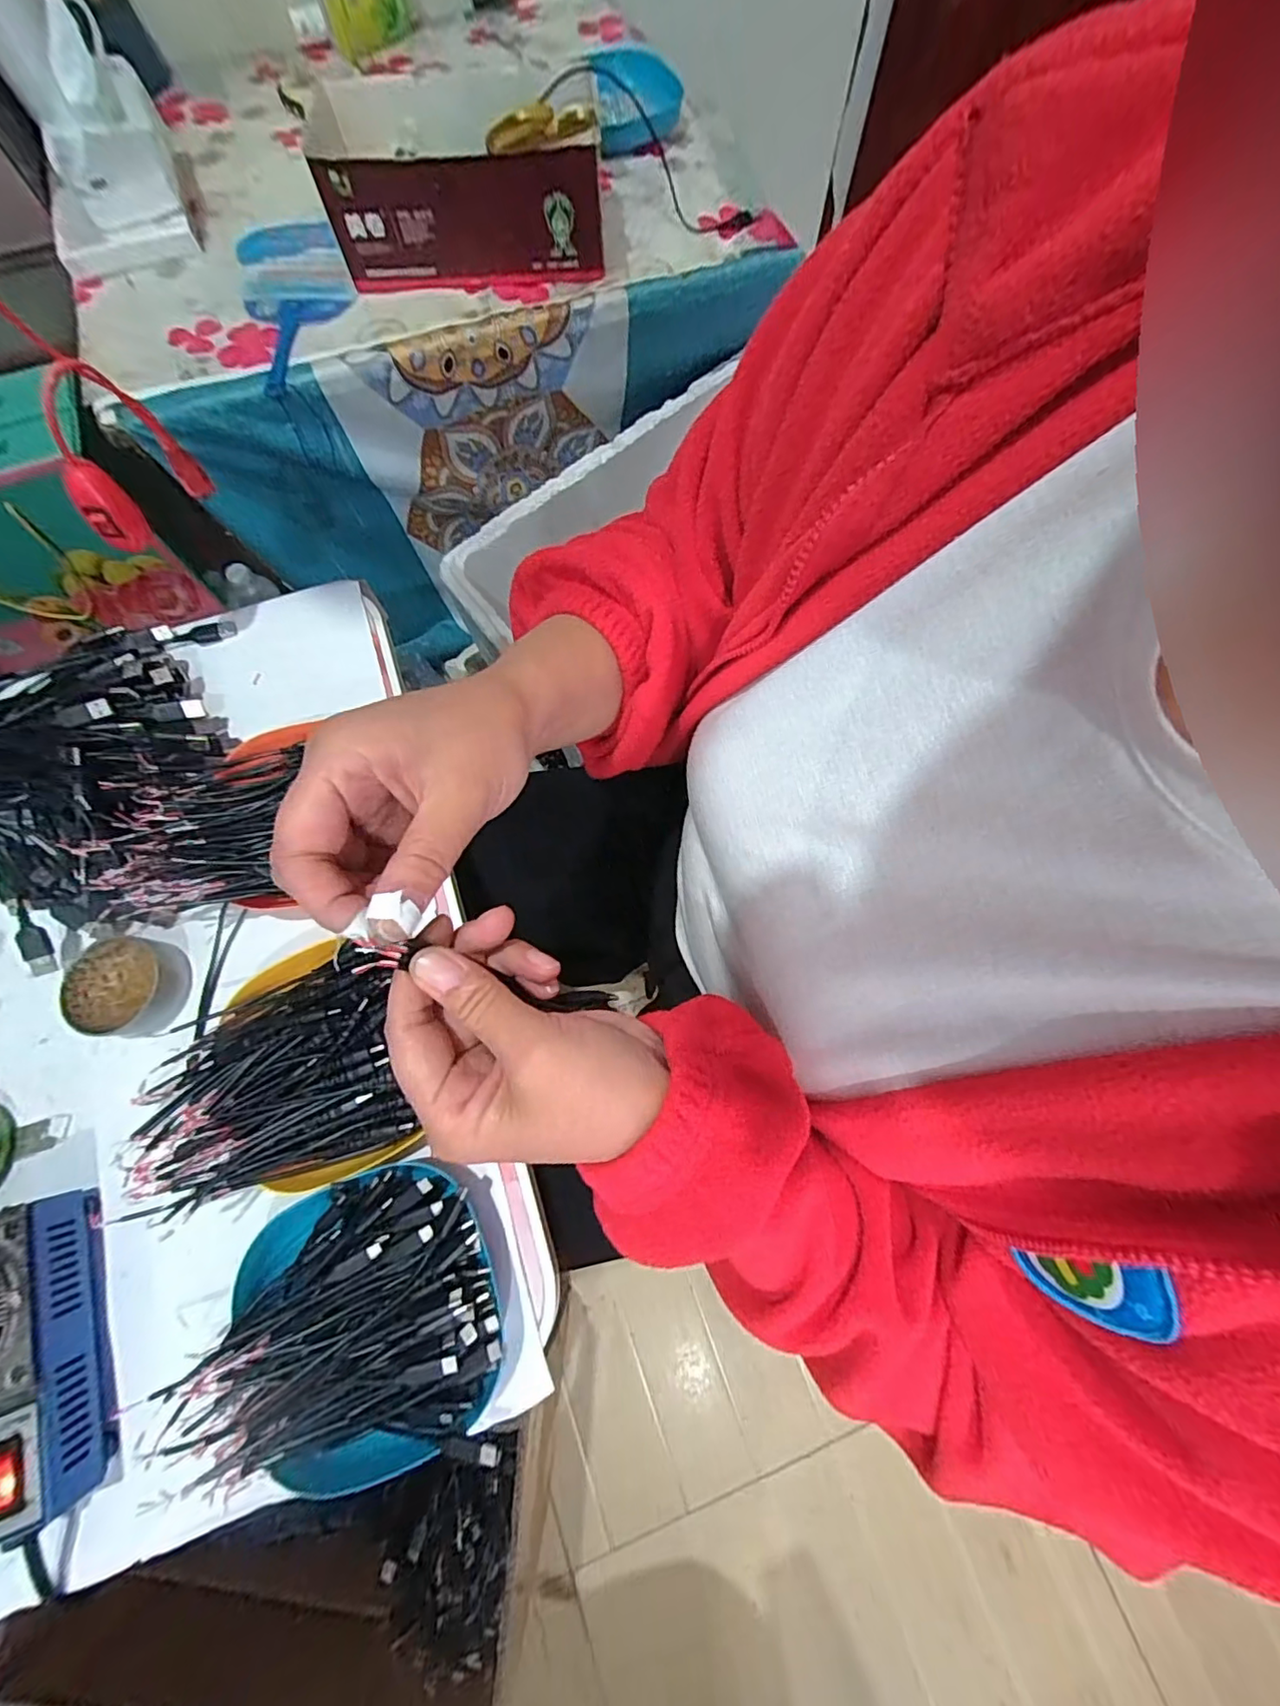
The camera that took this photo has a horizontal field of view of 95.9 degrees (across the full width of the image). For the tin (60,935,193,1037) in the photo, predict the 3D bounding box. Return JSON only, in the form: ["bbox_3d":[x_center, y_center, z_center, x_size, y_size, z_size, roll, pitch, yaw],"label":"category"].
[{"bbox_3d":[-0.341,0.089,0.386,0.064,0.023,0.062,0,72,0],"label":"tin"}]

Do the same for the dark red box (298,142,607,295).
[{"bbox_3d":[-0.161,-0.590,0.539,0.245,0.090,0.034,-8,72,-2],"label":"dark red box"}]

